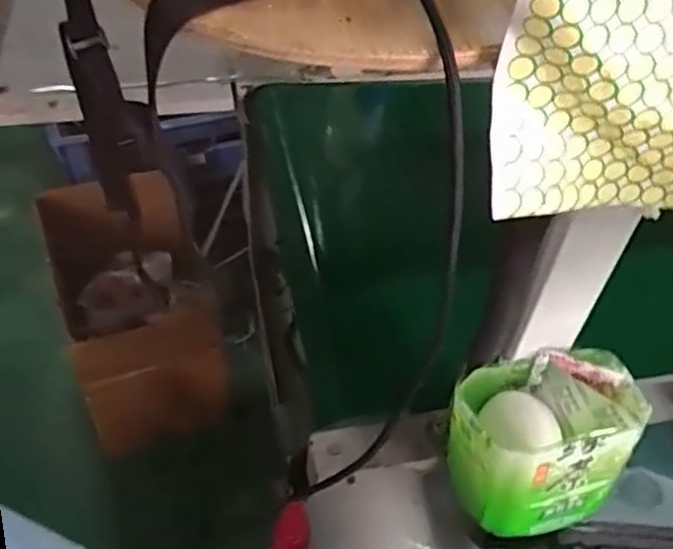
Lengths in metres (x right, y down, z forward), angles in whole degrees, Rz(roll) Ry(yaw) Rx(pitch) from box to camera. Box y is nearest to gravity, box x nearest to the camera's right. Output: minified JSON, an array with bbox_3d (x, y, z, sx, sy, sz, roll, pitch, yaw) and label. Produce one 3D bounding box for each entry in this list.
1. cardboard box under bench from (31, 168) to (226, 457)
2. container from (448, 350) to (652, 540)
[{"bbox_3d":[-0.374,0.059,1.237,0.249,0.332,0.445,-15,50,-17],"label":"cardboard box under bench"},{"bbox_3d":[0.130,0.107,0.422,0.111,0.089,0.083,-4,48,-8],"label":"container"}]

